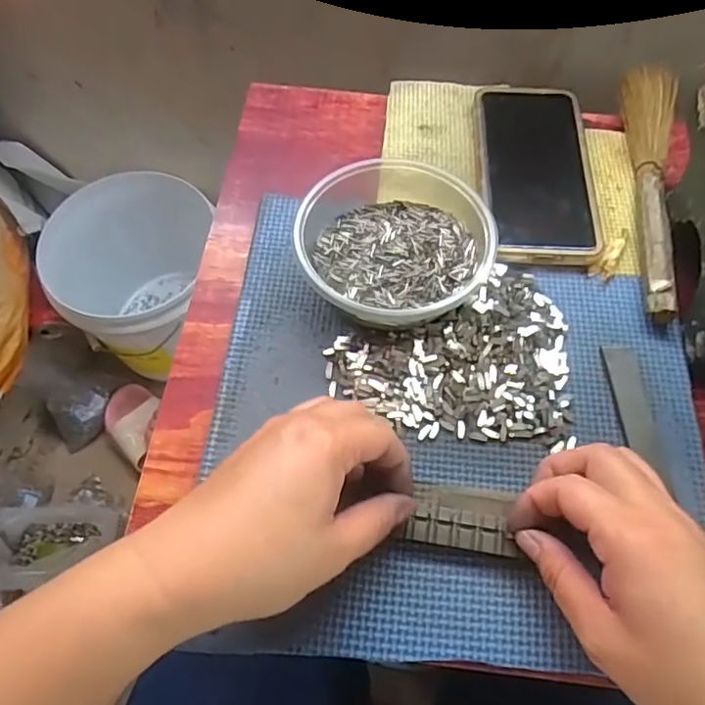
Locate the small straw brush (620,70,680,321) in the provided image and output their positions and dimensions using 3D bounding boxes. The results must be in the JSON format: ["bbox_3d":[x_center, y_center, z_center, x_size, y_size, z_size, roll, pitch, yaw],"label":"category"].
[{"bbox_3d":[0.209,-0.120,0.398,0.036,0.020,0.224,10,63,4],"label":"small straw brush"}]

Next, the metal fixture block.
[{"bbox_3d":[0.055,0.085,0.300,0.058,0.012,0.033,6,63,2],"label":"metal fixture block"}]

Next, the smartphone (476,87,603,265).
[{"bbox_3d":[0.127,-0.129,0.405,0.074,0.012,0.156,3,63,0],"label":"smartphone"}]

